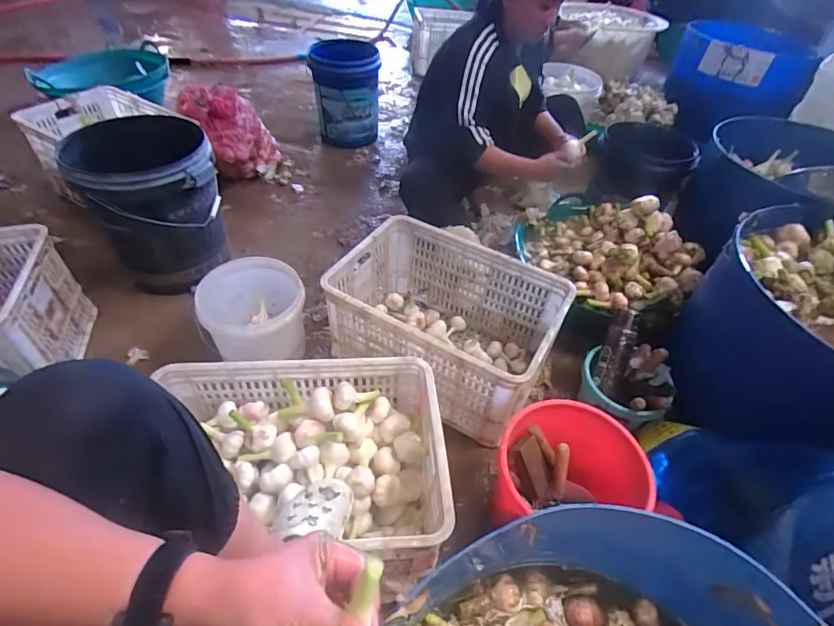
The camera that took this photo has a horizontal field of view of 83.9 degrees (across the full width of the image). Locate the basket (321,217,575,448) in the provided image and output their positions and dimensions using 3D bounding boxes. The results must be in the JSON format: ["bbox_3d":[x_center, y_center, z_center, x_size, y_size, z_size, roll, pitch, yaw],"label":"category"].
[{"bbox_3d":[0.067,0.021,1.211,0.533,0.289,0.369,25,51,18],"label":"basket"}]

